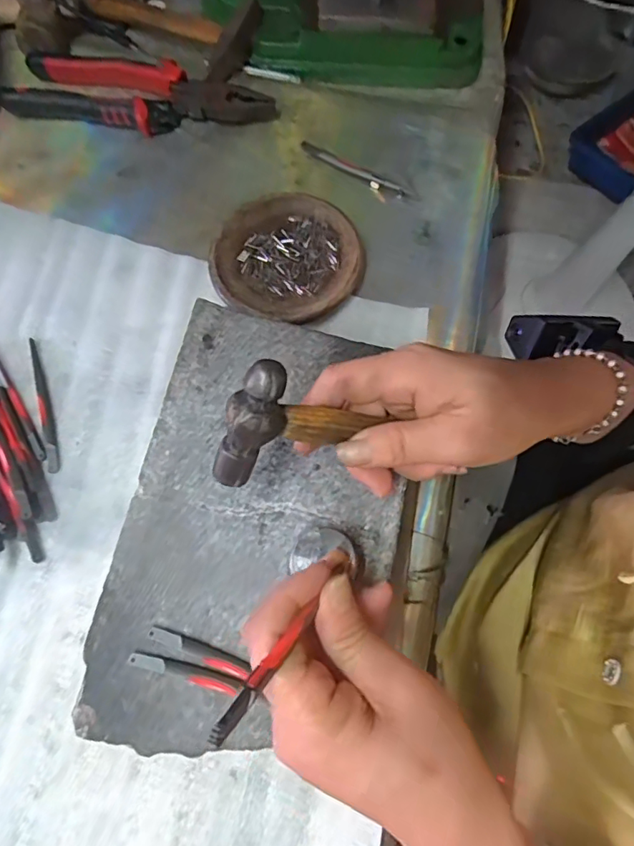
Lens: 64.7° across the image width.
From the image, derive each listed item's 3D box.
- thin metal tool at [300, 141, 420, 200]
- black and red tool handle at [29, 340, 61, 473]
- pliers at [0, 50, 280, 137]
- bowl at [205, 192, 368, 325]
[{"bbox_3d":[0.034,-0.211,0.420,0.108,0.005,0.012,30,75,8],"label":"thin metal tool"},{"bbox_3d":[-0.194,-0.014,0.354,0.007,0.004,0.103,-17,74,-6],"label":"black and red tool handle"},{"bbox_3d":[-0.147,-0.276,0.427,0.217,0.027,0.058,9,73,2],"label":"pliers"},{"bbox_3d":[-0.021,-0.125,0.387,0.109,0.020,0.109,0,73,-1],"label":"bowl"}]

